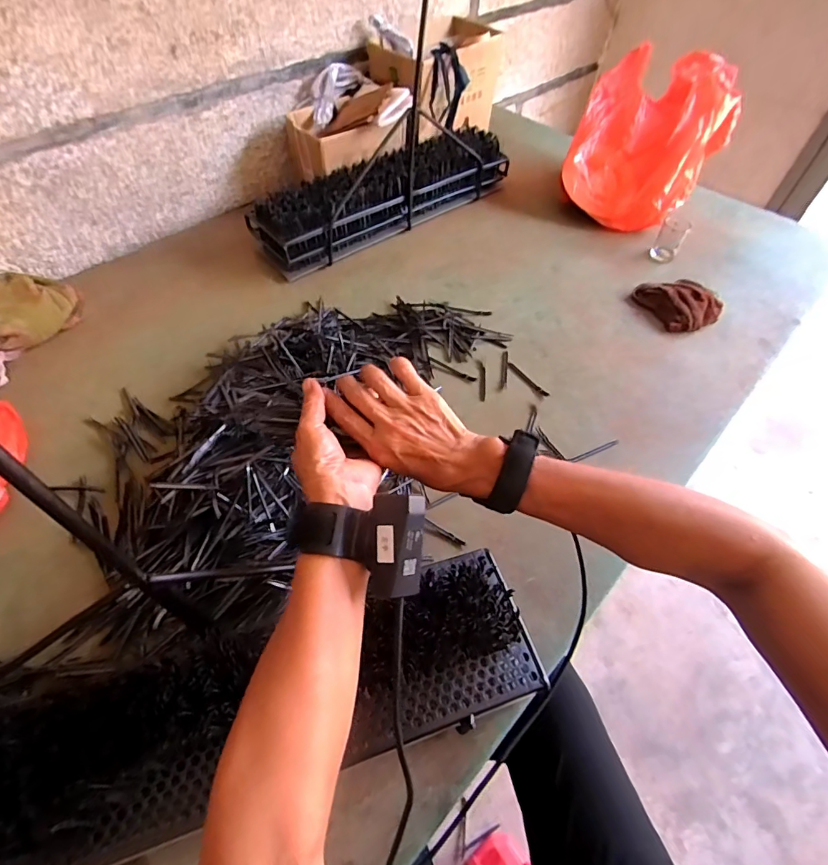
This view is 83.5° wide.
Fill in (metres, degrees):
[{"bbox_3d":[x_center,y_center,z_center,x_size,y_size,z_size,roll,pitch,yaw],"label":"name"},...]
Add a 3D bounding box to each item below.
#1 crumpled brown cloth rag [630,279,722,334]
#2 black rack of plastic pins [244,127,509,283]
[{"bbox_3d":[0.496,-0.245,0.872,0.114,0.048,0.137,-22,60,-16],"label":"crumpled brown cloth rag"},{"bbox_3d":[-0.046,-0.505,0.968,0.583,0.109,0.137,-30,62,-20],"label":"black rack of plastic pins"}]

